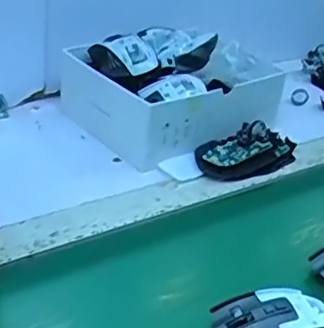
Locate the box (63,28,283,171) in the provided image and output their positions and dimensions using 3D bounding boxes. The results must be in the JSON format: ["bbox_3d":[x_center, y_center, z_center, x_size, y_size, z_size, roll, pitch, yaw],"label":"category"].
[{"bbox_3d":[0.019,-0.110,0.791,0.248,0.104,0.202,-18,40,-38],"label":"box"}]

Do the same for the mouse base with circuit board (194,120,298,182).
[{"bbox_3d":[0.111,-0.022,0.730,0.151,0.039,0.074,-14,38,-34],"label":"mouse base with circuit board"}]

